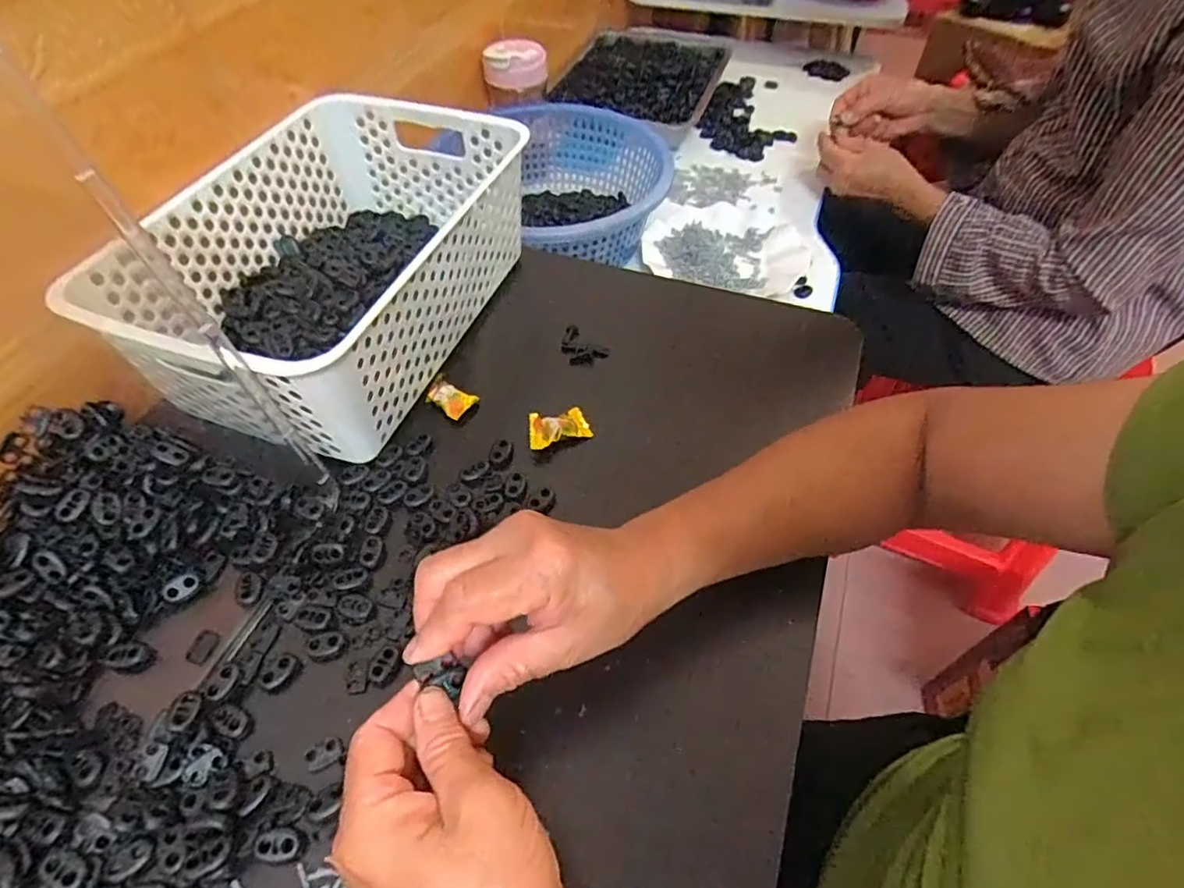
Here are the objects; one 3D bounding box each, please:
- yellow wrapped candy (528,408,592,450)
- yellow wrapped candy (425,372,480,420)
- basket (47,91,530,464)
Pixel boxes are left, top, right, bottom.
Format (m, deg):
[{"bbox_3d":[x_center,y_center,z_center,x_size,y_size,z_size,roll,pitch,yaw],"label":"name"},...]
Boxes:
[{"bbox_3d":[-0.023,-0.012,0.443,0.047,0.013,0.024,-14,52,-30],"label":"yellow wrapped candy"},{"bbox_3d":[-0.107,-0.037,0.465,0.042,0.010,0.024,34,59,23],"label":"yellow wrapped candy"},{"bbox_3d":[-0.195,-0.141,0.477,0.205,0.100,0.305,17,54,12],"label":"basket"}]

